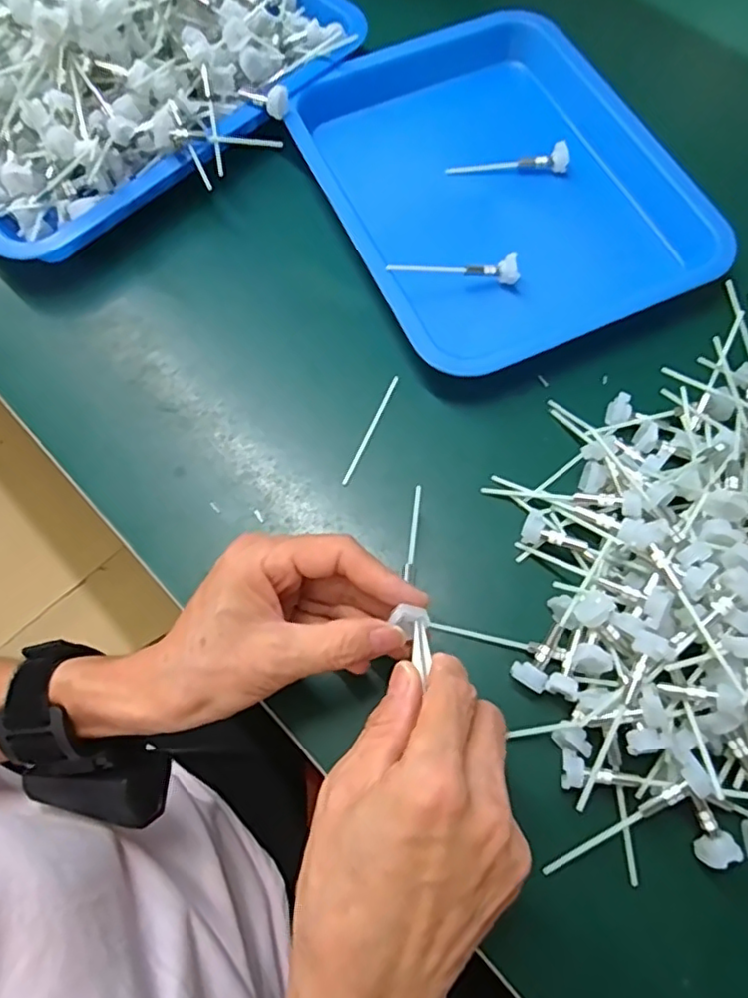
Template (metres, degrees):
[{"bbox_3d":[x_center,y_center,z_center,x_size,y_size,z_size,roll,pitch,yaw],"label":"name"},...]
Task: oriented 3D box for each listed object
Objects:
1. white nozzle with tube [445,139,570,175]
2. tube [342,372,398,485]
[{"bbox_3d":[0.096,-0.243,0.439,0.085,0.018,0.014,2,69,2],"label":"white nozzle with tube"},{"bbox_3d":[-0.002,-0.044,0.374,0.004,0.004,0.079,22,71,10],"label":"tube"}]

